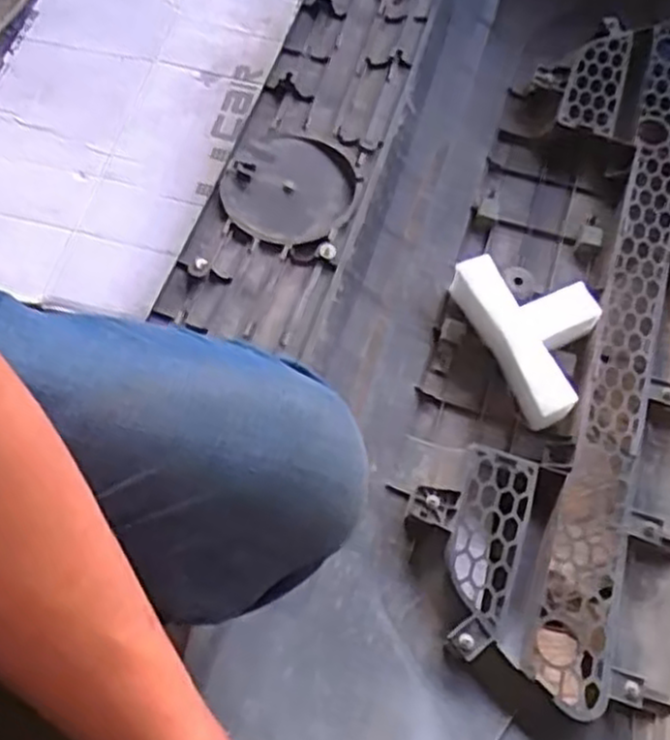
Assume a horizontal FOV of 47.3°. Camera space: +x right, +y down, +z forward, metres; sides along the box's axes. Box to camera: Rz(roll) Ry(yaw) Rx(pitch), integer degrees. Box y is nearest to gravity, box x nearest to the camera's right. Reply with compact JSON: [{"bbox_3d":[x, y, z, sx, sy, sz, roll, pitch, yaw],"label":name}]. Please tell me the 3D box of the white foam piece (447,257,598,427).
[{"bbox_3d":[0.205,-0.042,0.765,0.111,0.046,0.178,-24,69,-11],"label":"white foam piece"}]

